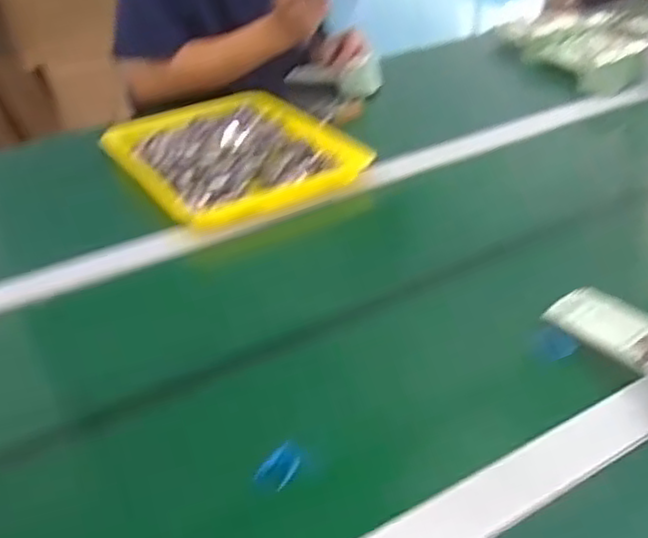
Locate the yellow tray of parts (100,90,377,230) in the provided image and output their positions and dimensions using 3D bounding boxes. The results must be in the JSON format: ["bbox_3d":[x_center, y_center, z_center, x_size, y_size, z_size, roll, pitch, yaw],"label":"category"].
[{"bbox_3d":[-0.126,-0.154,0.892,0.252,0.033,0.317,-23,37,-25],"label":"yellow tray of parts"}]

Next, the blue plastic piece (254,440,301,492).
[{"bbox_3d":[-0.029,0.134,0.468,0.020,0.013,0.036,13,37,25],"label":"blue plastic piece"}]

